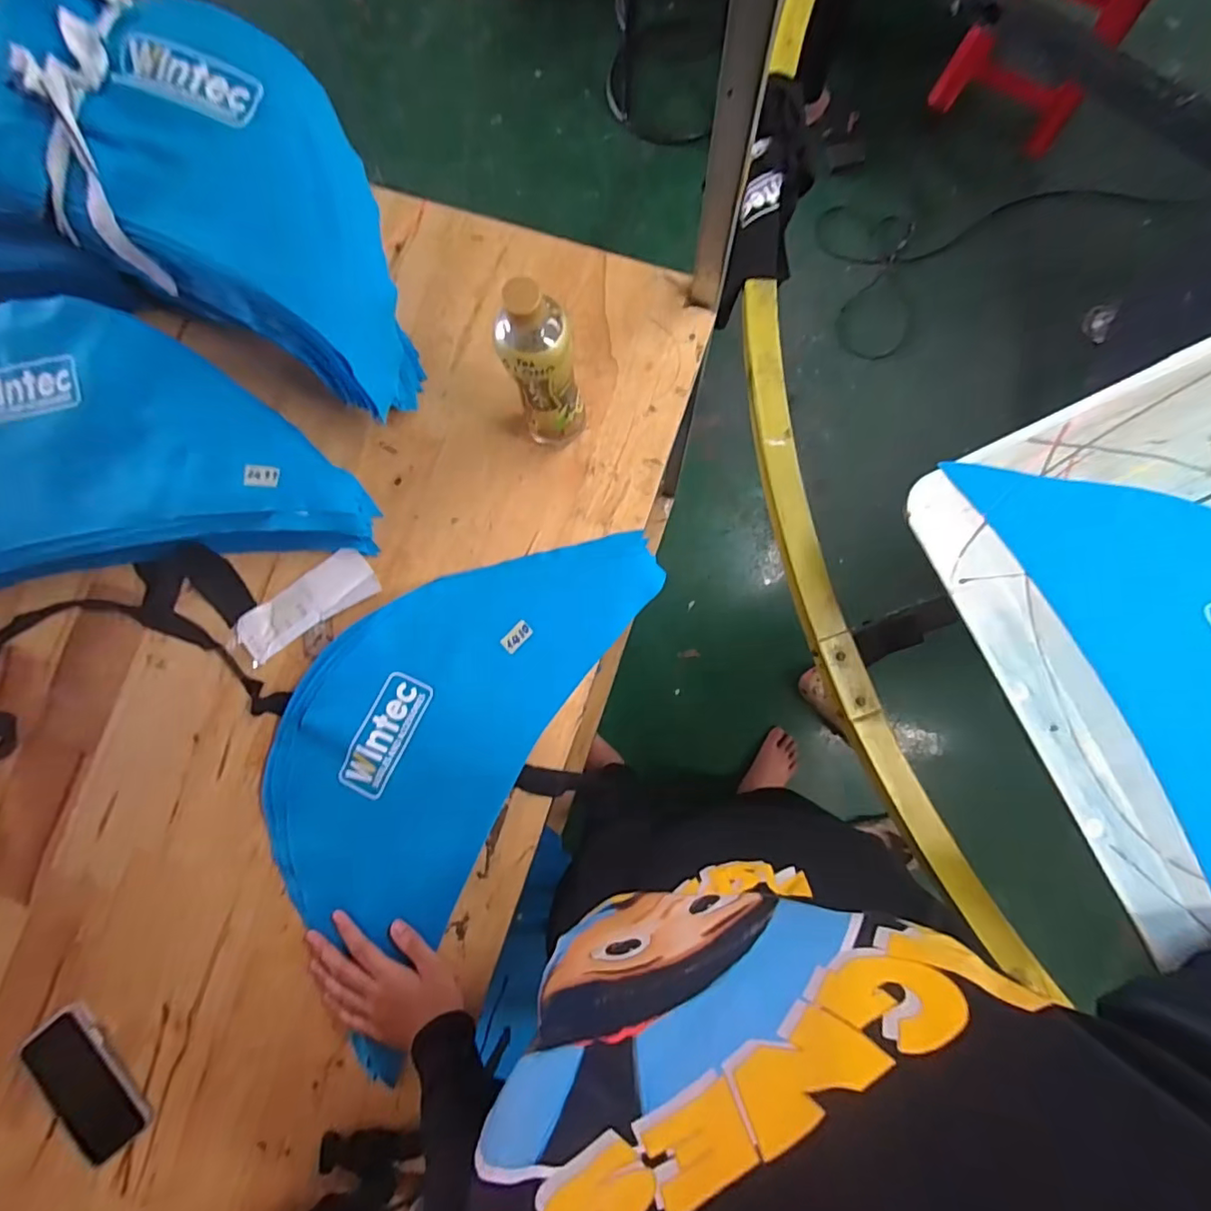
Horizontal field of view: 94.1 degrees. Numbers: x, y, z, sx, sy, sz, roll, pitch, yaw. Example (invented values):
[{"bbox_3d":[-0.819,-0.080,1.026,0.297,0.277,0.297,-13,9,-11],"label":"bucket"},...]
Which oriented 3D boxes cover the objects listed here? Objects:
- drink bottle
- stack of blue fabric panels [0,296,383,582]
[{"bbox_3d":[-0.055,-0.204,0.512,0.065,0.223,0.053,-18,84,0],"label":"drink bottle"},{"bbox_3d":[-0.550,-0.143,0.589,0.577,0.121,0.276,-9,84,1],"label":"stack of blue fabric panels"}]

